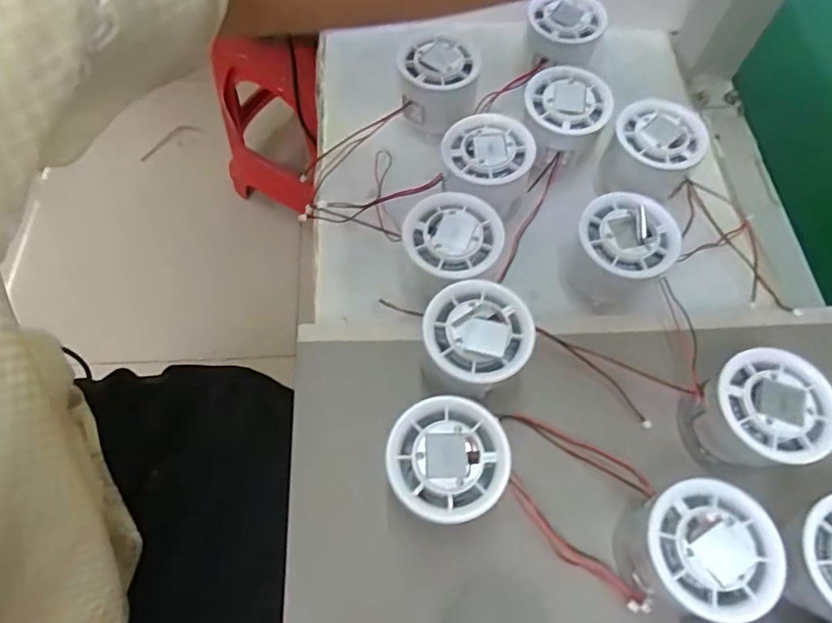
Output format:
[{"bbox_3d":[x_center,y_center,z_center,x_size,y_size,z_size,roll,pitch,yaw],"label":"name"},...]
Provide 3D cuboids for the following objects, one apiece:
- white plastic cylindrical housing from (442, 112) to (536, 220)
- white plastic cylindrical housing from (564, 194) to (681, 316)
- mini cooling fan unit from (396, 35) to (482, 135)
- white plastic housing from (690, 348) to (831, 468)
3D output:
[{"bbox_3d":[0.045,-0.090,0.361,0.056,0.050,0.054,1,65,-2],"label":"white plastic cylindrical housing"},{"bbox_3d":[0.123,-0.034,0.338,0.055,0.064,0.053,1,65,-2],"label":"white plastic cylindrical housing"},{"bbox_3d":[0.015,-0.160,0.390,0.053,0.045,0.044,4,65,0],"label":"mini cooling fan unit"},{"bbox_3d":[0.179,0.056,0.294,0.057,0.051,0.055,1,65,-2],"label":"white plastic housing"}]

